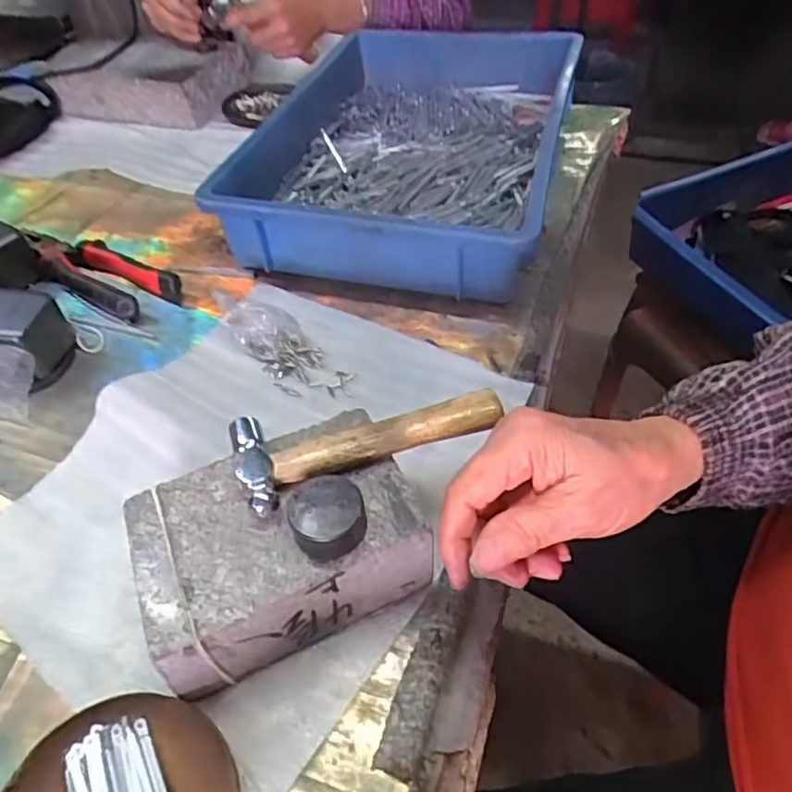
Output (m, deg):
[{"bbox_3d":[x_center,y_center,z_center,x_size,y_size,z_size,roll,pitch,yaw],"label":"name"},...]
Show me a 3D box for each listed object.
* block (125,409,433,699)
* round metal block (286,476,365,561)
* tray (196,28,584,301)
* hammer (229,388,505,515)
[{"bbox_3d":[-0.063,0.086,0.361,0.149,0.063,0.108,-23,50,-16],"label":"block"},{"bbox_3d":[-0.036,0.060,0.326,0.036,0.023,0.037,-2,47,3],"label":"round metal block"},{"bbox_3d":[0.022,-0.282,0.693,0.299,0.084,0.484,10,49,13],"label":"tray"},{"bbox_3d":[-0.018,0.019,0.368,0.147,0.021,0.056,-20,49,-14],"label":"hammer"}]

